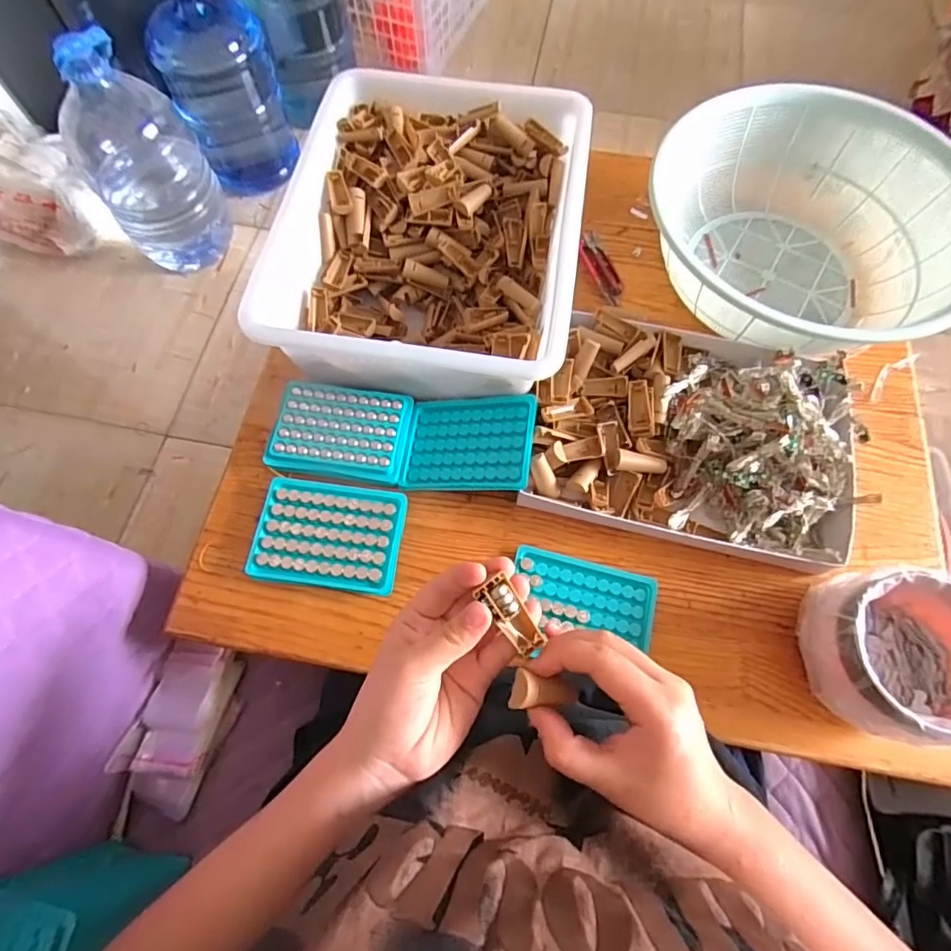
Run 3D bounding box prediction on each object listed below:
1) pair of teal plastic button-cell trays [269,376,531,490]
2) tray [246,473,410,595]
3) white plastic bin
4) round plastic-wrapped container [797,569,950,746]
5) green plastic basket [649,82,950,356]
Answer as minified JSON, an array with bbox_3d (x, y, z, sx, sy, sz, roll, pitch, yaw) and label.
[{"bbox_3d":[-0.072,-0.041,0.513,0.248,0.043,0.097,7,69,2],"label":"pair of teal plastic button-cell trays"},{"bbox_3d":[-0.134,0.054,0.487,0.129,0.013,0.095,8,69,2],"label":"tray"},{"bbox_3d":[-0.041,-0.259,0.562,0.286,0.096,0.361,8,69,2],"label":"white plastic bin"},{"bbox_3d":[0.333,0.145,0.427,0.126,0.086,0.120,0,69,-1],"label":"round plastic-wrapped container"},{"bbox_3d":[0.346,-0.264,0.573,0.289,0.119,0.303,0,69,-1],"label":"green plastic basket"}]

